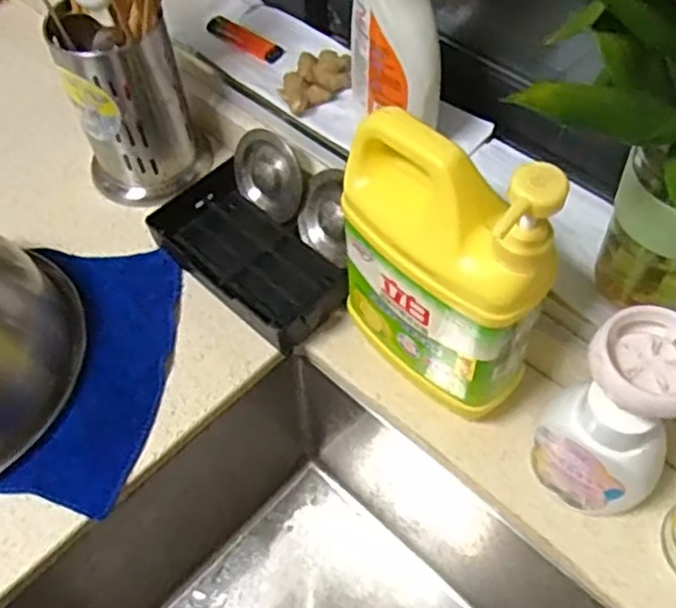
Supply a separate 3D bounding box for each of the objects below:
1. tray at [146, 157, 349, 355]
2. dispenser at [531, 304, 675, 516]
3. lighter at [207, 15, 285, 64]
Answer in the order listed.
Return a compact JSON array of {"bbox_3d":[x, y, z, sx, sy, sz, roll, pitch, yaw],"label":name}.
[{"bbox_3d":[-0.078,-0.047,0.640,0.104,0.046,0.196,-36,61,-21],"label":"tray"},{"bbox_3d":[0.178,0.077,0.465,0.066,0.171,0.079,-34,60,-20],"label":"dispenser"},{"bbox_3d":[-0.090,-0.259,0.707,0.087,0.009,0.026,30,61,21],"label":"lighter"}]

